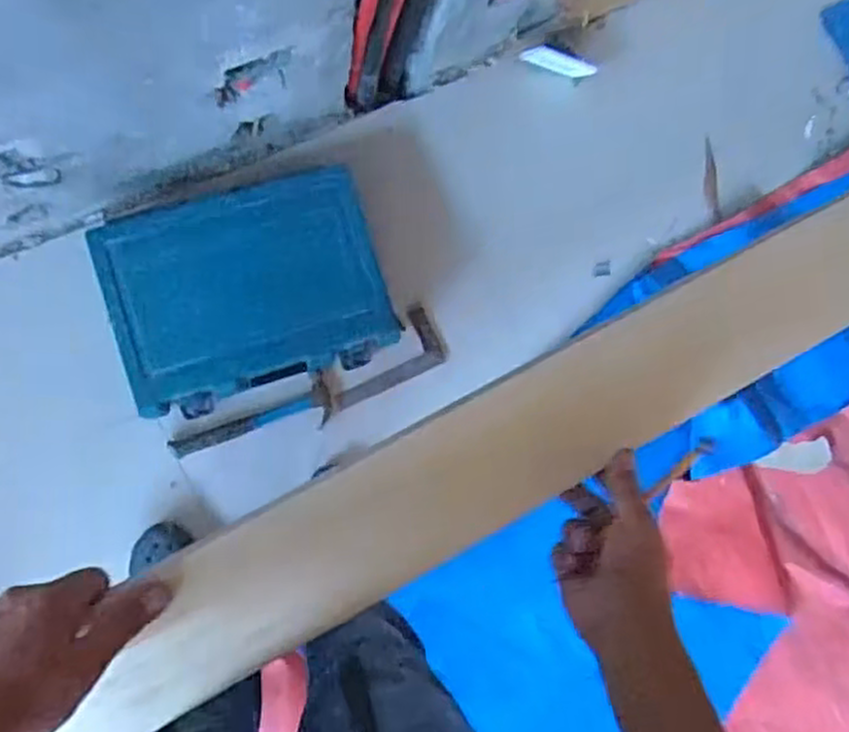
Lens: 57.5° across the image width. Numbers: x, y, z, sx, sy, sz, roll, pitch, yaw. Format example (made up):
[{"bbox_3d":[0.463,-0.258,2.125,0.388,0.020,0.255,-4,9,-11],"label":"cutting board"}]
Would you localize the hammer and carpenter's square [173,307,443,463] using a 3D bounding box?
[{"bbox_3d":[-0.180,0.052,1.299,0.481,0.043,0.097,-29,93,-9],"label":"hammer and carpenter's square"}]

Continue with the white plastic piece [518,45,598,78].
[{"bbox_3d":[0.240,-0.540,1.376,0.136,0.010,0.034,15,118,-12],"label":"white plastic piece"}]

